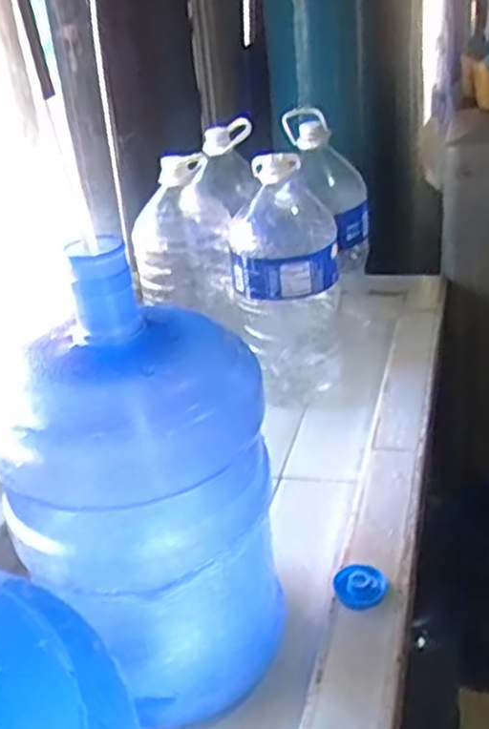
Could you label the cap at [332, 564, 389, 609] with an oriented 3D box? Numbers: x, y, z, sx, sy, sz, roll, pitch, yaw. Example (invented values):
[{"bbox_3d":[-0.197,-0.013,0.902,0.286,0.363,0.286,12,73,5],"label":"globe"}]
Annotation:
[{"bbox_3d":[0.125,0.239,0.818,0.056,0.019,0.048,-2,28,7],"label":"cap"}]

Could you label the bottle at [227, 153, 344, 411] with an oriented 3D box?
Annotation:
[{"bbox_3d":[0.072,-0.134,1.223,0.170,0.397,0.169,-4,28,3],"label":"bottle"}]

